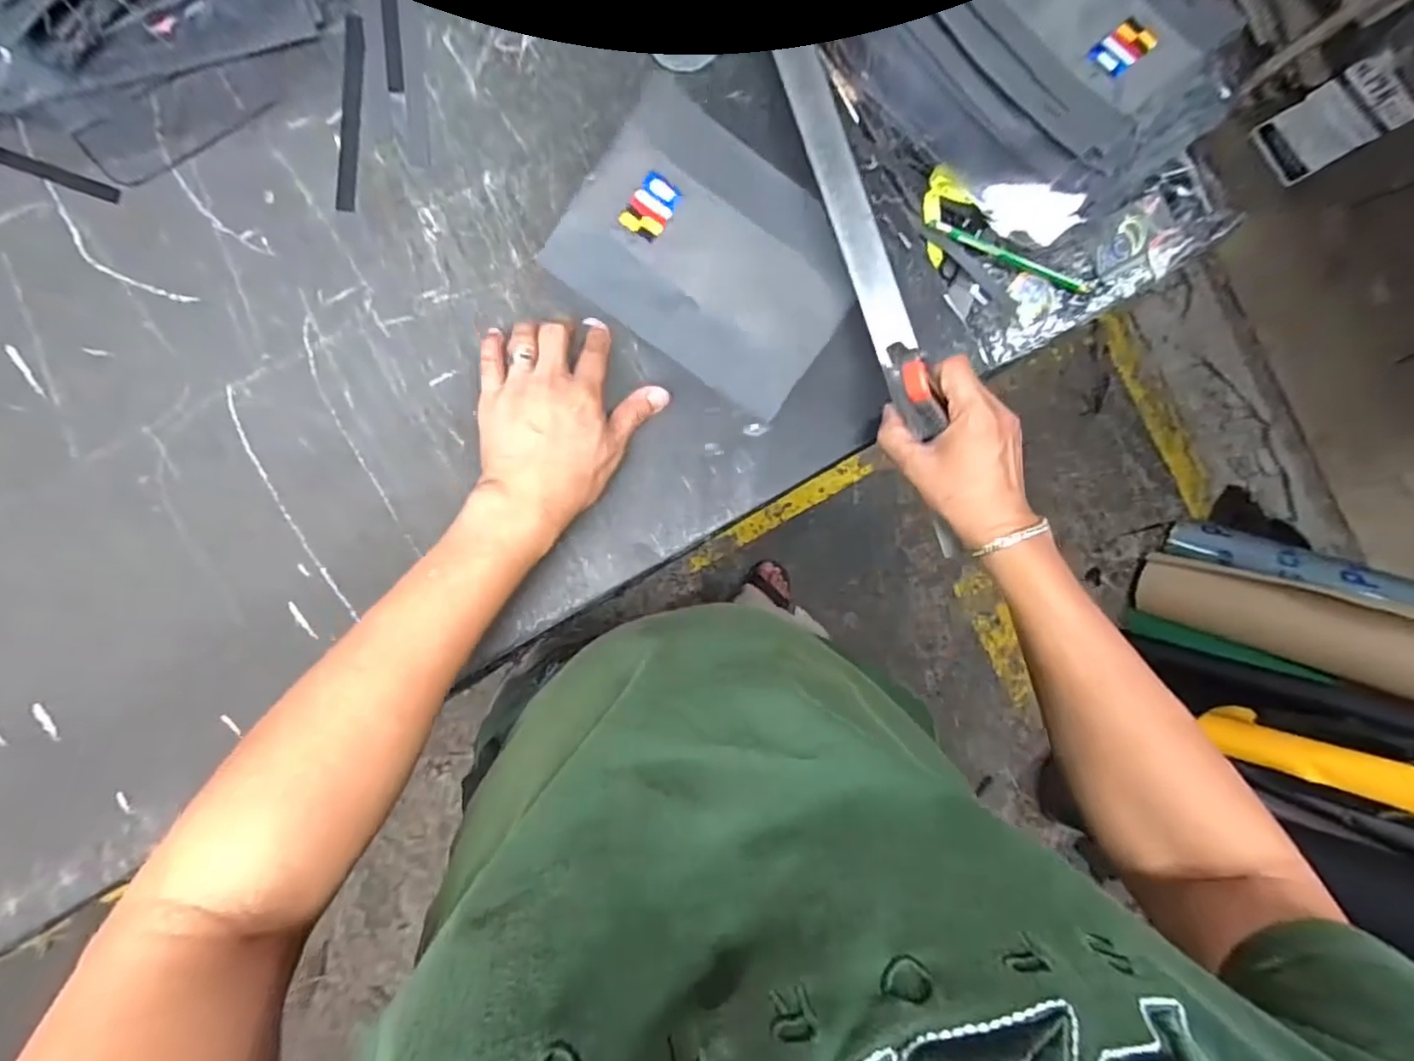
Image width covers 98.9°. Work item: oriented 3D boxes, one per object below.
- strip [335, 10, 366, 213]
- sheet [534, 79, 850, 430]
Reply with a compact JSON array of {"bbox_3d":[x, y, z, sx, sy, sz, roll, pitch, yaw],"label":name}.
[{"bbox_3d":[-0.266,-0.311,0.451,0.013,0.004,0.144,4,88,-7],"label":"strip"},{"bbox_3d":[0.008,-0.219,0.476,0.220,0.021,0.172,35,85,-5],"label":"sheet"}]

